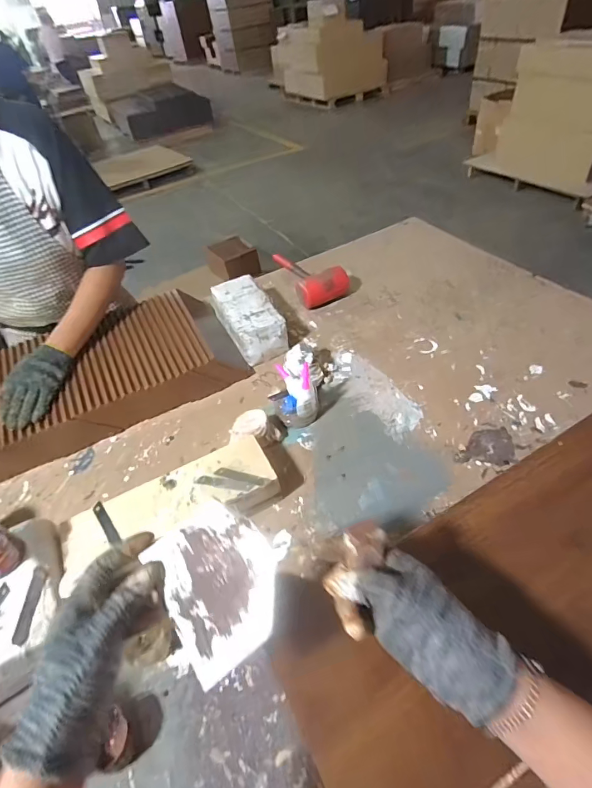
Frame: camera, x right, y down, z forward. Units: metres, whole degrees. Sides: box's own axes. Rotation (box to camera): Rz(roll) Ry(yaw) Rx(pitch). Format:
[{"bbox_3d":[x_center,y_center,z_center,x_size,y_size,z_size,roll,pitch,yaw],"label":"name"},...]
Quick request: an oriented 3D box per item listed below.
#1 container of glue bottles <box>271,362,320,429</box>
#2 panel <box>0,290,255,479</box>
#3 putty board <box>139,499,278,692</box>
[{"bbox_3d":[-0.001,-0.008,0.818,0.085,0.109,0.096,-5,46,3],"label":"container of glue bottles"},{"bbox_3d":[-0.488,-0.016,0.900,0.734,0.108,0.311,-24,48,-15],"label":"panel"},{"bbox_3d":[-0.063,0.155,0.343,0.099,0.006,0.116,-39,65,-2],"label":"putty board"}]

